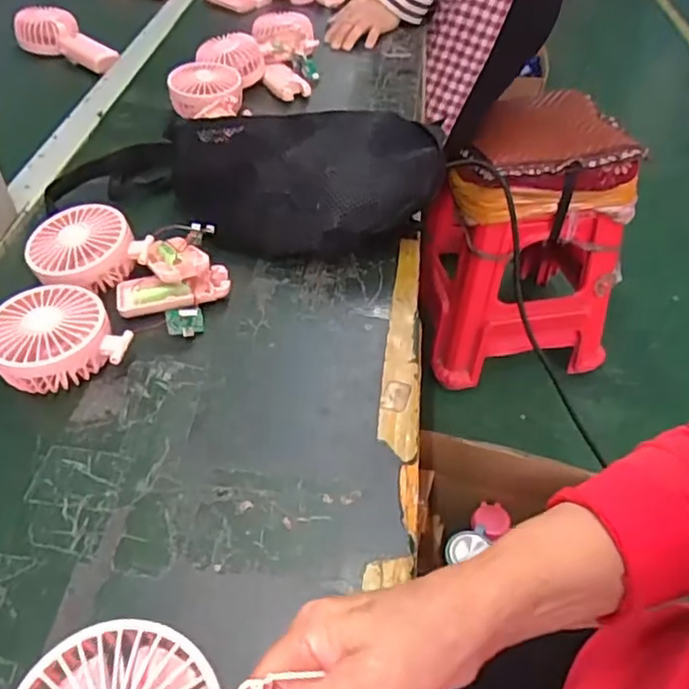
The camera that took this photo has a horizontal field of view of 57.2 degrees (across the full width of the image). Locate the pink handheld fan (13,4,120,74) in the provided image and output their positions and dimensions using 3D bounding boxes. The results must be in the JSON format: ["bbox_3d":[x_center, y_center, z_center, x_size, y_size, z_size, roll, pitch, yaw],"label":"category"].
[{"bbox_3d":[-0.393,-0.426,0.885,0.079,0.063,0.161,-35,56,-29],"label":"pink handheld fan"}]

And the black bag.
[{"bbox_3d":[-0.098,-0.161,0.604,0.367,0.102,0.132,9,47,8],"label":"black bag"}]

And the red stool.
[{"bbox_3d":[0.362,-0.218,1.366,0.380,0.513,0.352,-11,47,-11],"label":"red stool"}]

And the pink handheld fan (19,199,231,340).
[{"bbox_3d":[-0.188,-0.073,0.559,0.168,0.051,0.105,14,48,12],"label":"pink handheld fan"}]

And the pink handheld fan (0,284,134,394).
[{"bbox_3d":[-0.226,-0.005,0.497,0.092,0.046,0.083,-23,51,-21],"label":"pink handheld fan"}]

